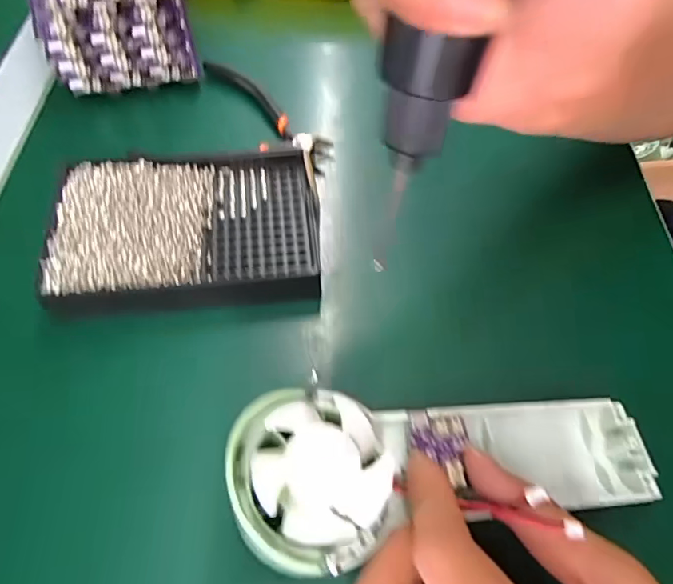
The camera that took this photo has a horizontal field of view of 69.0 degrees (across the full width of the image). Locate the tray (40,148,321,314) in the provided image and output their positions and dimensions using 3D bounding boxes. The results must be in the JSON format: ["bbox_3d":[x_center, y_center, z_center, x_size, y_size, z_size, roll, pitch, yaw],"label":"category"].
[{"bbox_3d":[-0.079,-0.036,0.264,0.133,0.017,0.099,-5,59,-5],"label":"tray"}]

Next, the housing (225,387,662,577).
[{"bbox_3d":[0.046,0.067,0.198,0.172,0.029,0.060,2,57,-21],"label":"housing"}]

